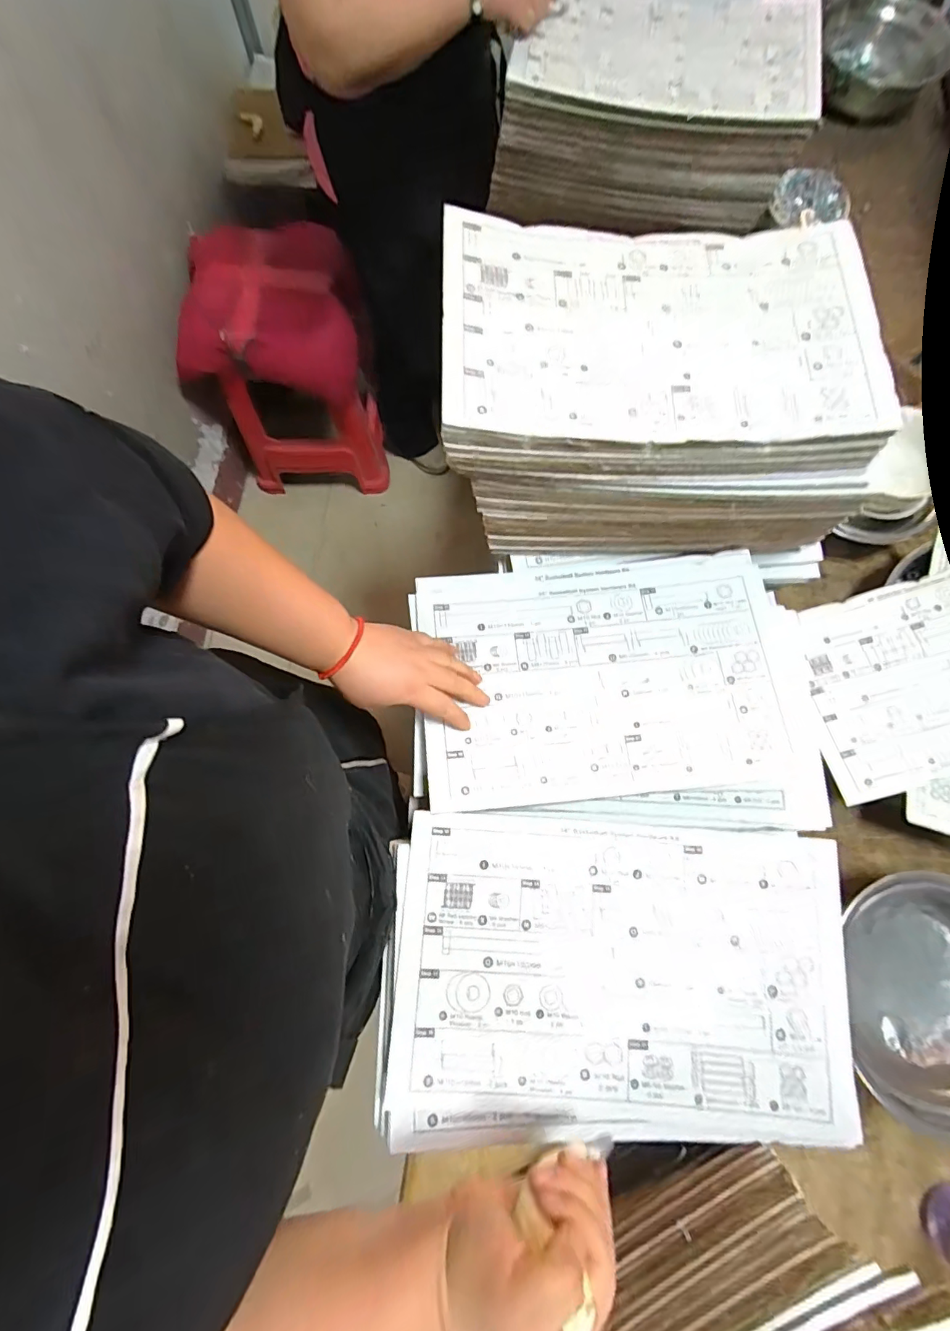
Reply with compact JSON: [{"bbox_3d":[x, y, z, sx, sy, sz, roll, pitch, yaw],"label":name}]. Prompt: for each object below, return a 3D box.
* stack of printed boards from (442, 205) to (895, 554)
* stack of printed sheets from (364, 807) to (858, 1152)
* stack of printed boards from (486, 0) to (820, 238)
[{"bbox_3d":[0.175,-0.282,0.522,0.405,0.186,0.255,0,78,-1],"label":"stack of printed boards"},{"bbox_3d":[0.129,0.278,0.440,0.408,0.015,0.260,2,78,0],"label":"stack of printed sheets"},{"bbox_3d":[0.251,-0.781,0.689,0.383,0.134,0.281,16,78,3],"label":"stack of printed boards"}]

